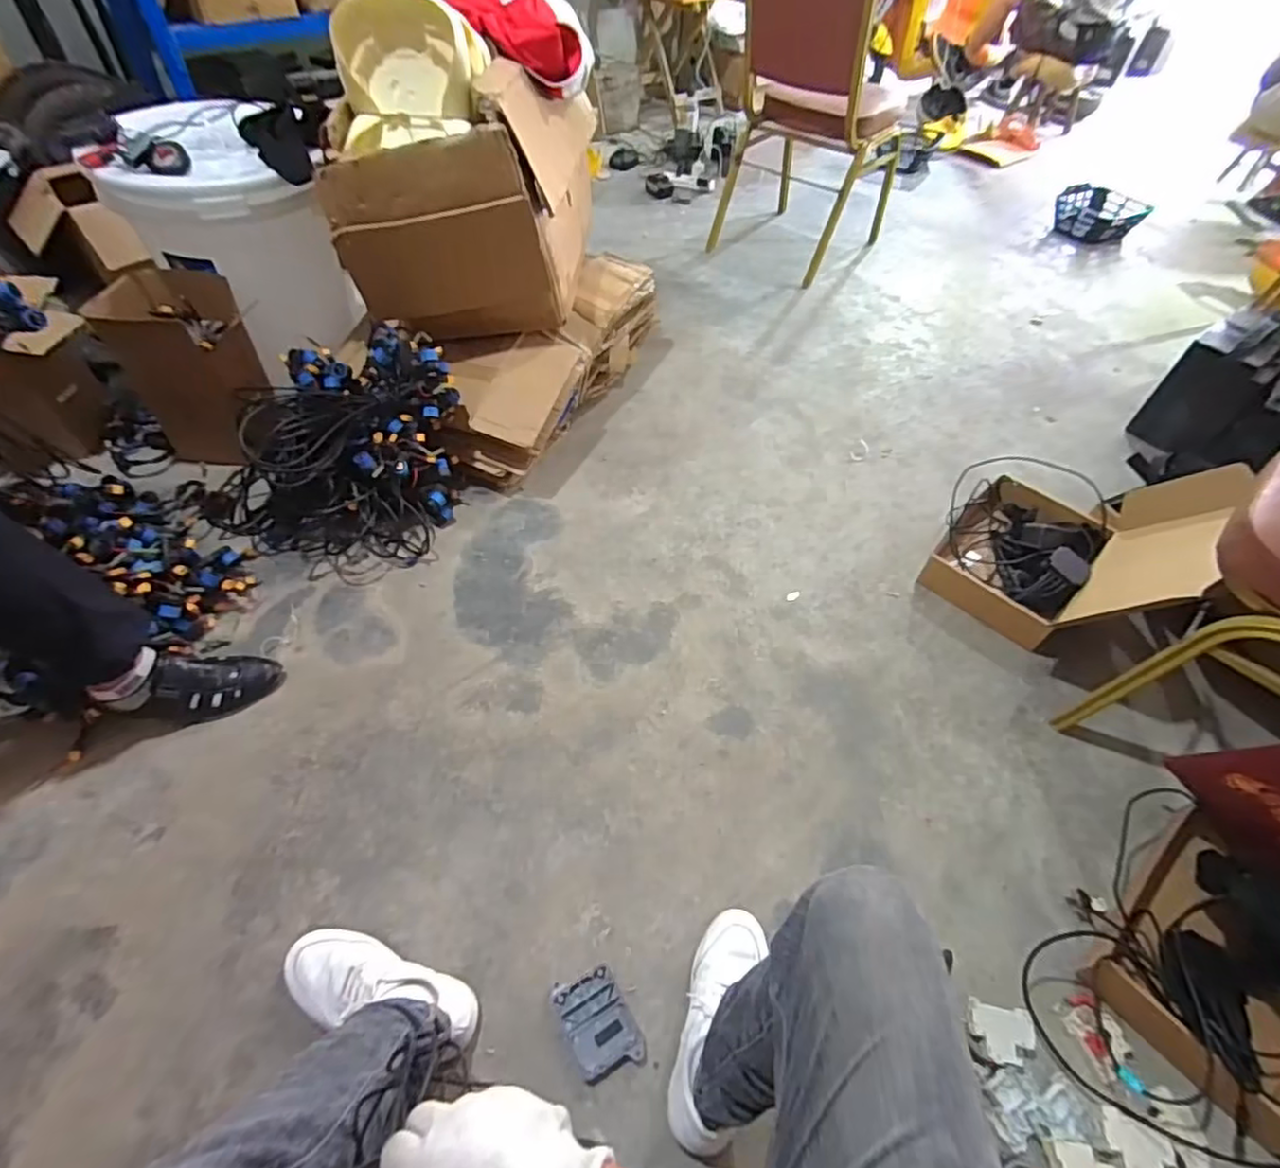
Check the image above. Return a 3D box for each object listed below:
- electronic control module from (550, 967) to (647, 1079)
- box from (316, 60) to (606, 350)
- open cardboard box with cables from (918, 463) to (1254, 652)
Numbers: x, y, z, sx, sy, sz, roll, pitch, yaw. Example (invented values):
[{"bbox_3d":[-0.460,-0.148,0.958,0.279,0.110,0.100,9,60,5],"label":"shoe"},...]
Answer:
[{"bbox_3d":[-0.055,0.572,0.828,0.081,0.020,0.117,-23,57,-17],"label":"electronic control module"},{"bbox_3d":[-0.345,-0.821,1.354,0.413,0.379,0.501,6,50,2],"label":"box"},{"bbox_3d":[0.845,-0.121,1.215,0.405,0.313,0.374,-35,62,-26],"label":"open cardboard box with cables"}]

